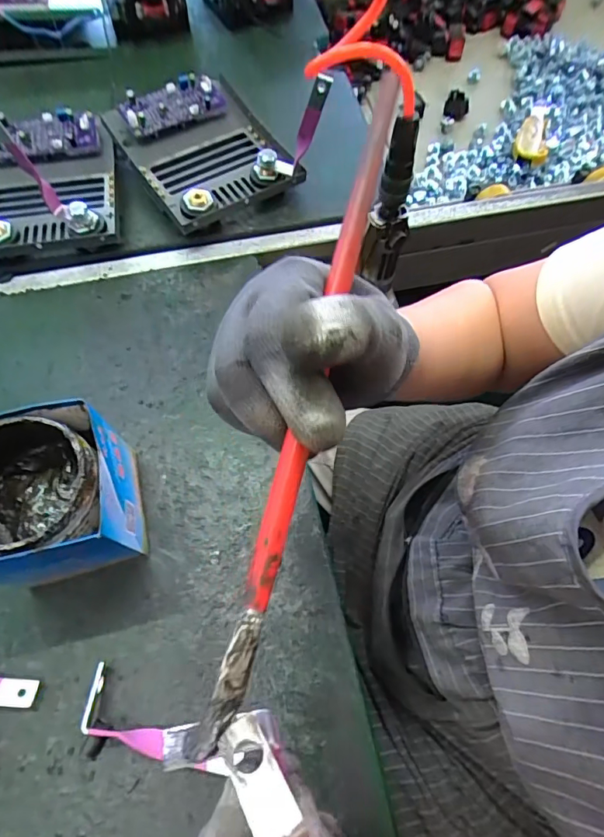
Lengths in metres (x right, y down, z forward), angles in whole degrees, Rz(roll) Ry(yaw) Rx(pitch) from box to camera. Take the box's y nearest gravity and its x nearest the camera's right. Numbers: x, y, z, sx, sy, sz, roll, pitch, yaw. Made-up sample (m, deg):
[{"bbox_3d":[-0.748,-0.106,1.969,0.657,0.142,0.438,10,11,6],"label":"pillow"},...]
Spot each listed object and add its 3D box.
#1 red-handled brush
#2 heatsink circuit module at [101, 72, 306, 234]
[{"bbox_3d":[0.003,-0.013,0.184,0.012,0.008,0.268,14,83,5],"label":"red-handled brush"},{"bbox_3d":[-0.102,-0.294,0.516,0.157,0.058,0.168,-33,70,-14],"label":"heatsink circuit module"}]

